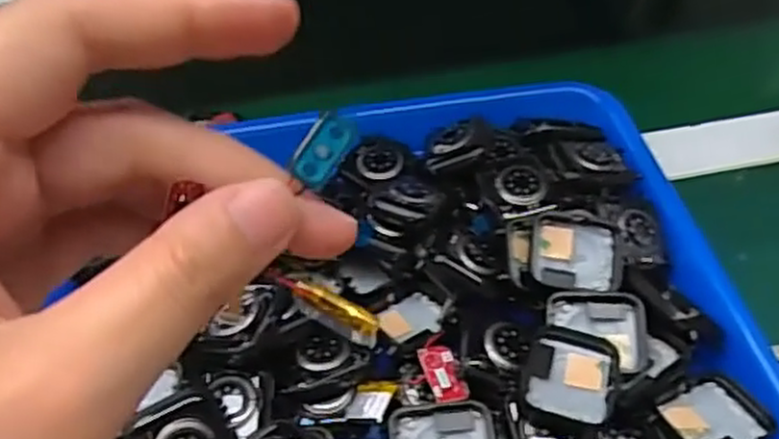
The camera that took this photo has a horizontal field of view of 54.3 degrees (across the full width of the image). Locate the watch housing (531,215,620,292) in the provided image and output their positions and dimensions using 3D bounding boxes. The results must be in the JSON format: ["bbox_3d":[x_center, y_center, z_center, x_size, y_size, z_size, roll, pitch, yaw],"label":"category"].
[{"bbox_3d":[0.085,0.016,0.346,0.040,0.010,0.034,4,72,2],"label":"watch housing"}]

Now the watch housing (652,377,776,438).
[{"bbox_3d":[0.129,0.080,0.304,0.044,0.008,0.031,-20,51,-15],"label":"watch housing"}]

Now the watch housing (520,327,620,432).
[{"bbox_3d":[0.073,0.066,0.310,0.037,0.009,0.042,9,50,10],"label":"watch housing"}]

